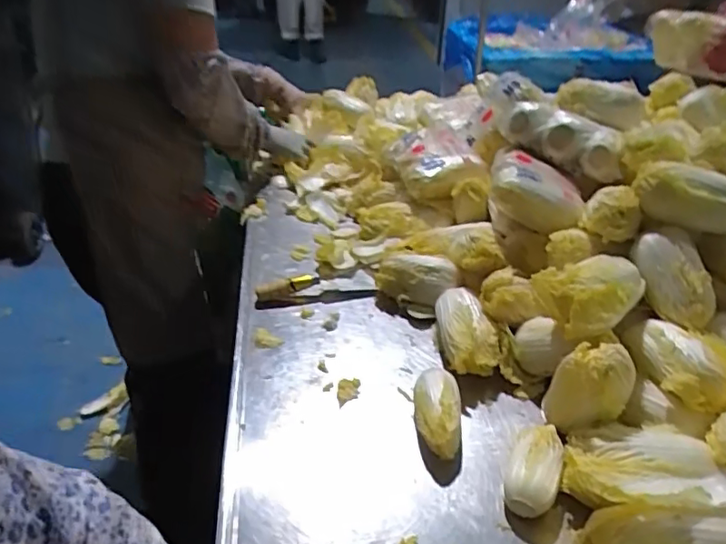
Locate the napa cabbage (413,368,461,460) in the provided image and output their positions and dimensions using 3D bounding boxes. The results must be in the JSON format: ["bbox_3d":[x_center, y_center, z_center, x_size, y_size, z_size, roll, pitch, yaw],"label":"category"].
[{"bbox_3d":[0.085,0.162,0.655,0.052,0.049,0.111,2,34,2],"label":"napa cabbage"}]

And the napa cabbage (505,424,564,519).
[{"bbox_3d":[0.177,0.206,0.596,0.051,0.043,0.100,13,36,16],"label":"napa cabbage"}]

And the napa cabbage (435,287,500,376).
[{"bbox_3d":[0.136,0.084,0.764,0.071,0.064,0.132,-2,34,-5],"label":"napa cabbage"}]

